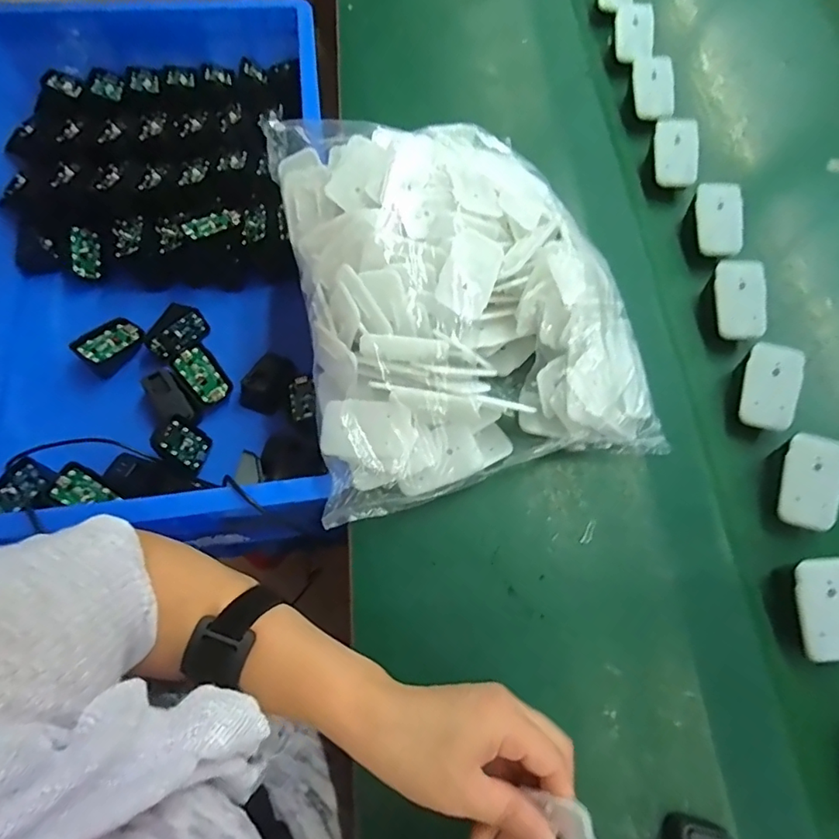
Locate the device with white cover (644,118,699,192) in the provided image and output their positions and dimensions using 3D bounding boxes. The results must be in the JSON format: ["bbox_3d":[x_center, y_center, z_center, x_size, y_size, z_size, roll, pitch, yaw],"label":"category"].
[{"bbox_3d":[0.269,-0.278,0.562,0.044,0.051,0.074,5,68,0],"label":"device with white cover"}]

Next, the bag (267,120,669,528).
[{"bbox_3d":[0.028,-0.122,0.464,0.278,0.101,0.356,-13,69,-7],"label":"bag"}]

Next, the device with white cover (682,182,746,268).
[{"bbox_3d":[0.296,-0.193,0.529,0.049,0.045,0.076,-1,68,-2],"label":"device with white cover"}]

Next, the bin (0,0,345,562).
[{"bbox_3d":[-0.303,-0.193,0.595,0.376,0.164,0.649,-3,68,-3],"label":"bin"}]

